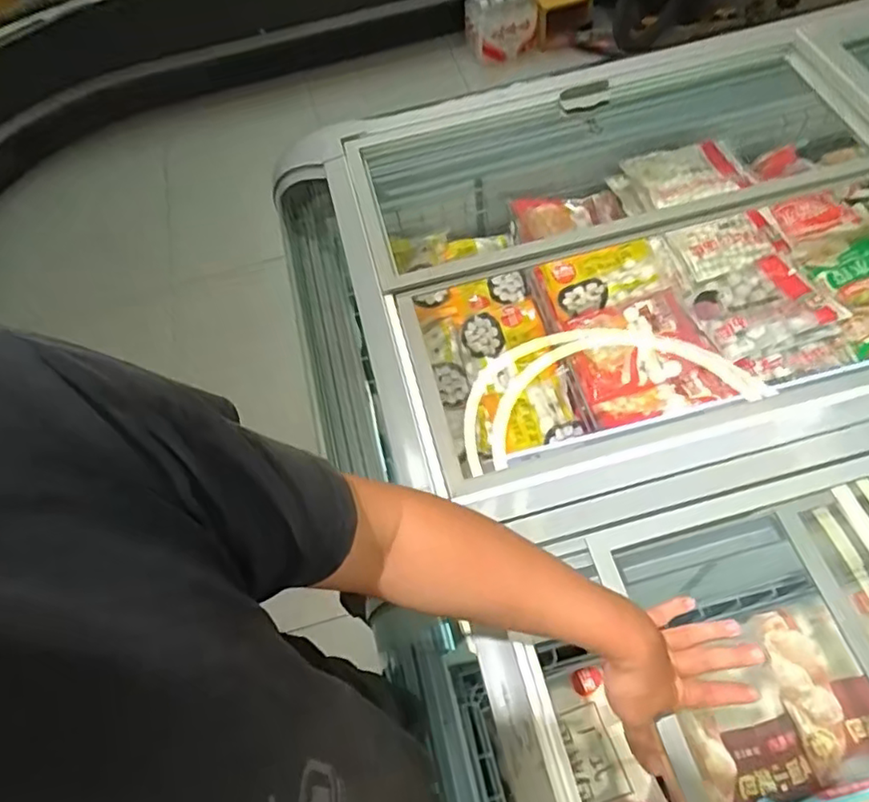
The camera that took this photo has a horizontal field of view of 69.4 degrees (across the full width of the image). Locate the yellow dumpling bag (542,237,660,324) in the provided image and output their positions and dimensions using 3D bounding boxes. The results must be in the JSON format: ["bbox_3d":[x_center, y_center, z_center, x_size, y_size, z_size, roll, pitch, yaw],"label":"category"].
[{"bbox_3d":[0.322,-0.236,1.191,0.205,0.066,0.148,-25,62,10],"label":"yellow dumpling bag"}]

